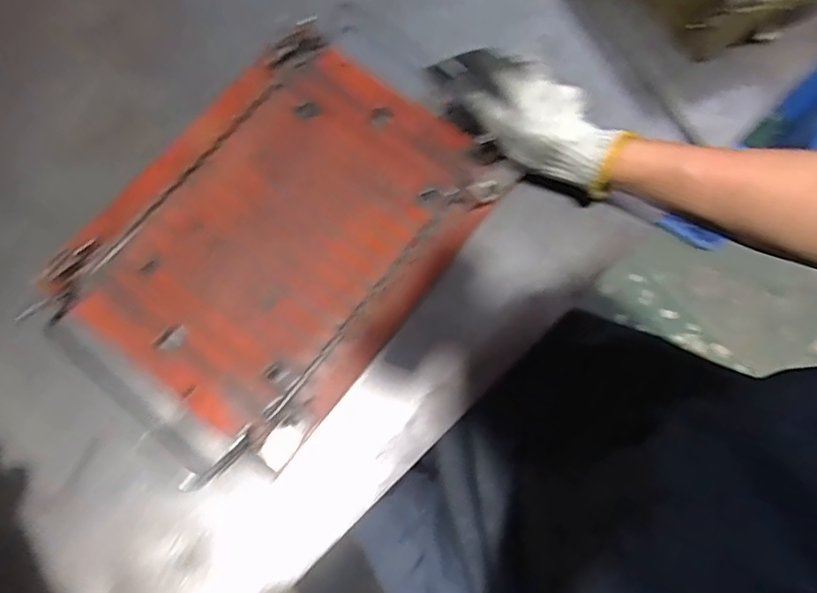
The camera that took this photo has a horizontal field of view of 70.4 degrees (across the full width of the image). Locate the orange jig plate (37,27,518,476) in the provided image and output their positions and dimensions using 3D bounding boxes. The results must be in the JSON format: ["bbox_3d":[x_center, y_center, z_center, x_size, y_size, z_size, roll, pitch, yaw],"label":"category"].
[{"bbox_3d":[-0.095,-0.055,0.456,0.233,0.024,0.294,36,77,12],"label":"orange jig plate"}]

